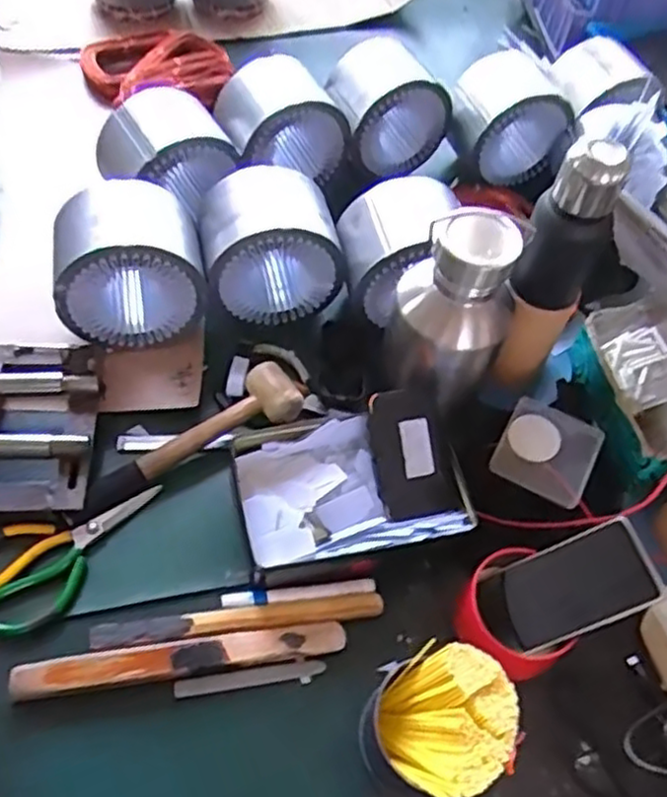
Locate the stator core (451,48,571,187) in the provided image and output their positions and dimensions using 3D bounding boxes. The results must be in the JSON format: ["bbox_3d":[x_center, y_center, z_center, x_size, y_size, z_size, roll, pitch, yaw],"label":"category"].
[{"bbox_3d":[0.249,-0.384,1.006,0.153,0.142,0.115,-13,58,-14],"label":"stator core"}]

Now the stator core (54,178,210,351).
[{"bbox_3d":[-0.219,-0.147,0.759,0.152,0.125,0.110,-7,56,-10],"label":"stator core"}]

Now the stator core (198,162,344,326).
[{"bbox_3d":[-0.072,-0.174,0.803,0.150,0.131,0.108,-9,57,-12],"label":"stator core"}]

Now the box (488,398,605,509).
[{"bbox_3d":[0.228,0.052,0.747,0.098,0.017,0.110,27,57,13],"label":"box"}]

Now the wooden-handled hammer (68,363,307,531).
[{"bbox_3d":[-0.148,0.037,0.708,0.267,0.038,0.061,-26,61,-21],"label":"wooden-handled hammer"}]

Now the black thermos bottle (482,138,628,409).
[{"bbox_3d":[0.213,-0.107,0.709,0.075,0.282,0.088,22,56,10],"label":"black thermos bottle"}]

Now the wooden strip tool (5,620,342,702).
[{"bbox_3d":[-0.128,0.222,0.605,0.276,0.019,0.028,-6,56,-10],"label":"wooden strip tool"}]

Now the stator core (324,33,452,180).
[{"bbox_3d":[0.070,-0.420,0.990,0.163,0.140,0.139,-16,58,-16],"label":"stator core"}]

